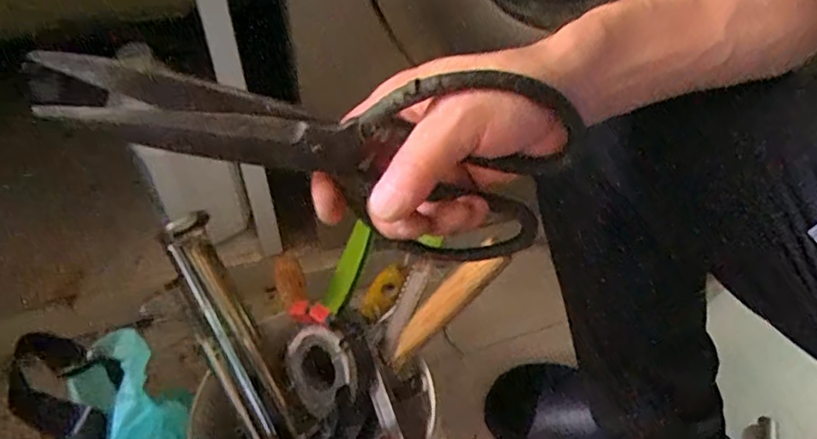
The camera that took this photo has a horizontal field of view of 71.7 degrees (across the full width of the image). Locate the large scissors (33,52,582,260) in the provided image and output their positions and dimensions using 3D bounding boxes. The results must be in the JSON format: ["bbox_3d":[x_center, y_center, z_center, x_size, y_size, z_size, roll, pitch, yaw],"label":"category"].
[{"bbox_3d":[-0.041,-0.038,0.283,0.249,0.118,0.016,11,45,-15],"label":"large scissors"}]

